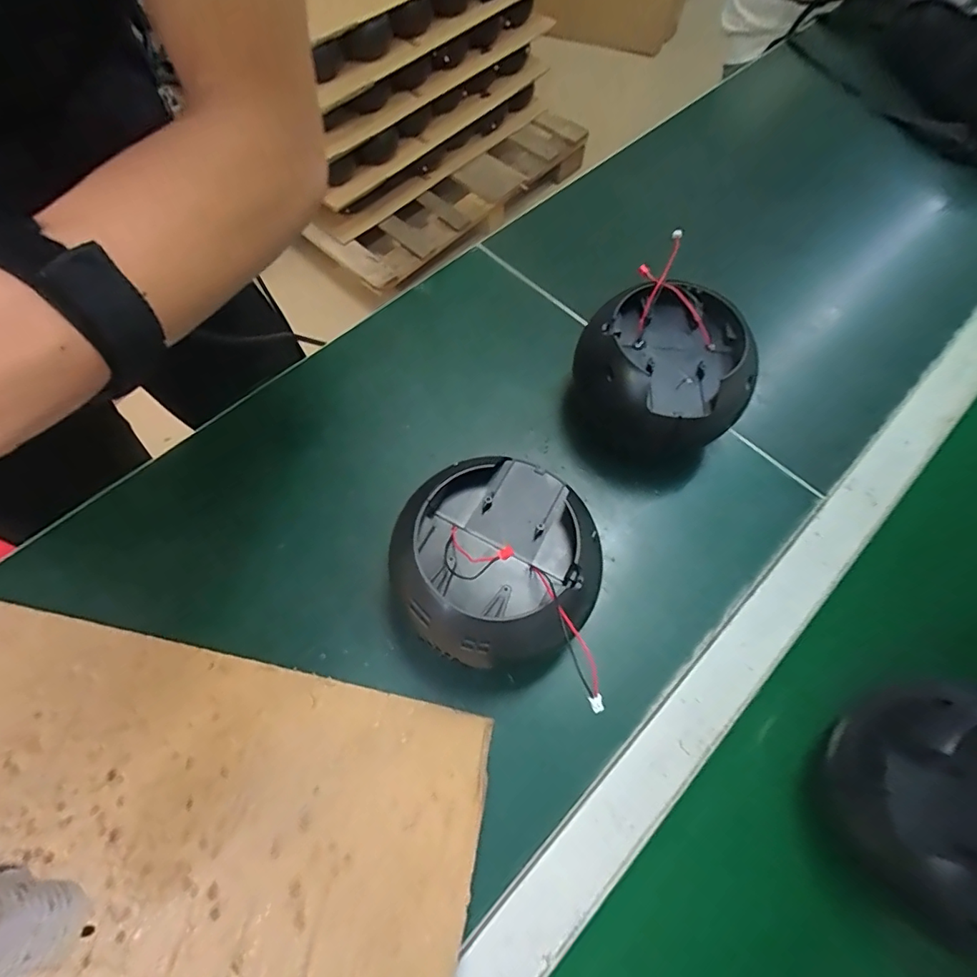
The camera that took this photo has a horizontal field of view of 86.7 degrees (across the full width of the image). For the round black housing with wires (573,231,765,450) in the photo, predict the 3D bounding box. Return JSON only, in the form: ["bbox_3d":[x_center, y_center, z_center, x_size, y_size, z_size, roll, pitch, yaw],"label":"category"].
[{"bbox_3d":[0.130,-0.087,0.402,0.113,0.105,0.113,0,65,-1],"label":"round black housing with wires"}]

